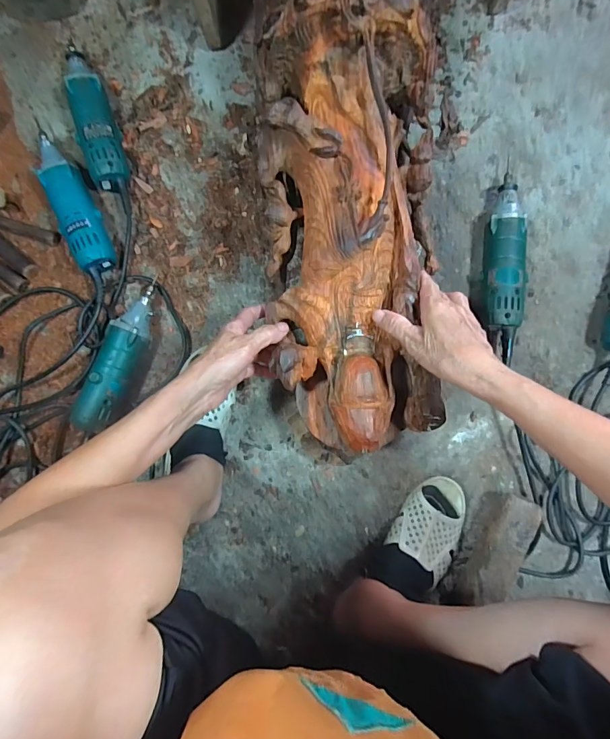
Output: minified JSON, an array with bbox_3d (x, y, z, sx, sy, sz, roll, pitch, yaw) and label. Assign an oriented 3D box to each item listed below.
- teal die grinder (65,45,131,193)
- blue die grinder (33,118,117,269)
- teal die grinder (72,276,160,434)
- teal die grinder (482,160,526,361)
[{"bbox_3d":[-0.297,-0.353,0.589,0.054,0.058,0.209,-19,88,2],"label":"teal die grinder"},{"bbox_3d":[-0.322,-0.234,0.581,0.056,0.054,0.213,-24,89,1],"label":"blue die grinder"},{"bbox_3d":[-0.249,-0.020,0.567,0.047,0.061,0.207,21,89,3],"label":"teal die grinder"},{"bbox_3d":[0.265,-0.140,0.564,0.052,0.054,0.262,2,88,2],"label":"teal die grinder"}]

